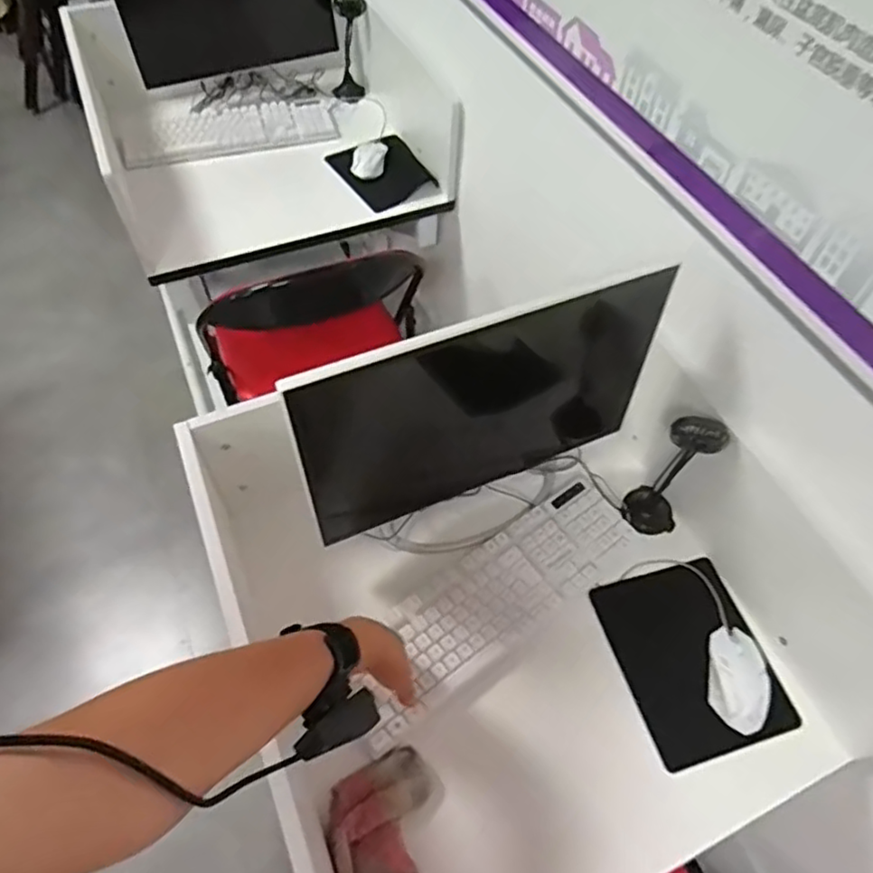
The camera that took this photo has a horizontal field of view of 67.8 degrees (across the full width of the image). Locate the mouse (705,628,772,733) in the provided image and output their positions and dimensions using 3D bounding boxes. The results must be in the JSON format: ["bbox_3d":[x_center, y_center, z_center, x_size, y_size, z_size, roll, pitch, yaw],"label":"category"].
[{"bbox_3d":[0.361,0.289,0.776,0.064,0.041,0.119,10,56,4],"label":"mouse"}]

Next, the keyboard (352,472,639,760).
[{"bbox_3d":[0.073,0.206,0.813,0.421,0.028,0.137,-39,66,-24],"label":"keyboard"}]

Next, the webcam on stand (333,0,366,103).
[{"bbox_3d":[-0.172,-0.766,1.272,0.068,0.191,0.056,-3,56,-5],"label":"webcam on stand"}]

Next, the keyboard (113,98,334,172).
[{"bbox_3d":[-0.401,-0.598,1.252,0.395,0.028,0.127,-16,58,-13],"label":"keyboard"}]

